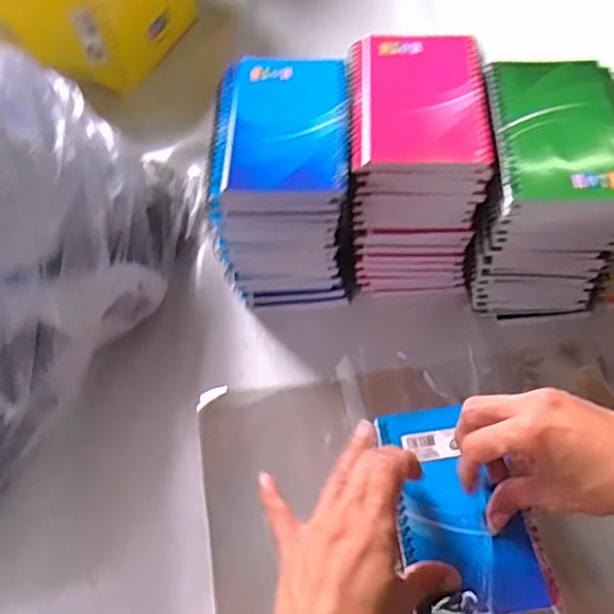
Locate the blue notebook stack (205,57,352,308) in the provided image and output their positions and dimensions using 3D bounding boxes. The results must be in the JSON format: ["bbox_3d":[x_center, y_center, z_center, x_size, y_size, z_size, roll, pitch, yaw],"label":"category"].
[{"bbox_3d":[-0.017,-0.093,0.505,0.094,0.148,0.126,-2,61,0],"label":"blue notebook stack"}]

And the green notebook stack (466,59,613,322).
[{"bbox_3d":[0.178,-0.084,0.488,0.099,0.158,0.127,1,61,2],"label":"green notebook stack"}]

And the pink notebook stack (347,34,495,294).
[{"bbox_3d":[0.080,-0.108,0.504,0.092,0.158,0.128,-2,61,1],"label":"pink notebook stack"}]

